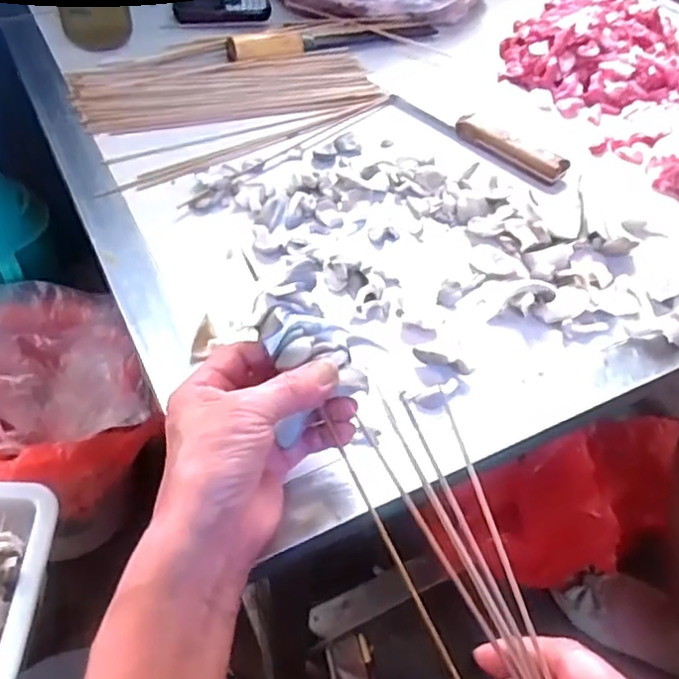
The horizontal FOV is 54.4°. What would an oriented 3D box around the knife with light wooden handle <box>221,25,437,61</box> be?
[{"bbox_3d":[-0.005,-0.348,0.757,0.261,0.026,0.035,-21,54,-22],"label":"knife with light wooden handle"}]

